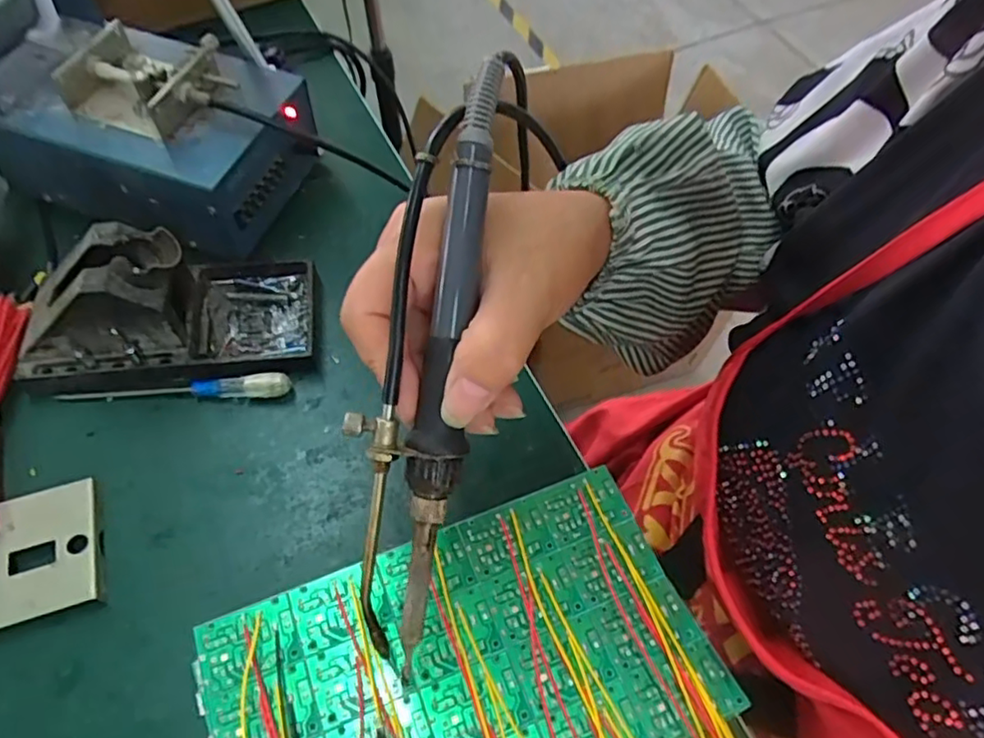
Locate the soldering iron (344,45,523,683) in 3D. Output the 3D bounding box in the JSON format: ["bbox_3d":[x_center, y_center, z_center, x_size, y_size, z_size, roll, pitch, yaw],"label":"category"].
[{"bbox_3d":[-0.022,-0.003,0.214,0.033,0.030,0.199,10,92,1],"label":"soldering iron"}]

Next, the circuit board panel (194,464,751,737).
[{"bbox_3d":[-0.010,0.109,0.231,0.176,0.005,0.100,-17,62,-14],"label":"circuit board panel"}]

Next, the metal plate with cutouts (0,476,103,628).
[{"bbox_3d":[-0.227,0.091,0.306,0.065,0.009,0.063,-16,62,-14],"label":"metal plate with cutouts"}]

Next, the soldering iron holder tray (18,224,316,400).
[{"bbox_3d":[-0.184,-0.040,0.352,0.154,0.067,0.077,-4,60,-7],"label":"soldering iron holder tray"}]

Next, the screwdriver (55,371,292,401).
[{"bbox_3d":[-0.179,0.009,0.358,0.126,0.013,0.013,1,59,-5],"label":"screwdriver"}]

